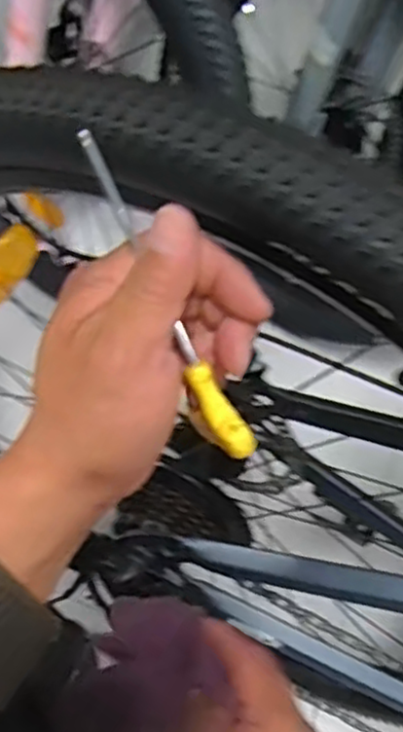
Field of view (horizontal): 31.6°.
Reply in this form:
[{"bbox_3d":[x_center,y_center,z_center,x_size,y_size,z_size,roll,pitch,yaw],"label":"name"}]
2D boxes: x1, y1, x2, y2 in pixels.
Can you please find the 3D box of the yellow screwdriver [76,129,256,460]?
[{"bbox_3d":[-0.014,-0.025,0.285,0.014,0.010,0.143,-29,103,-15],"label":"yellow screwdriver"}]

